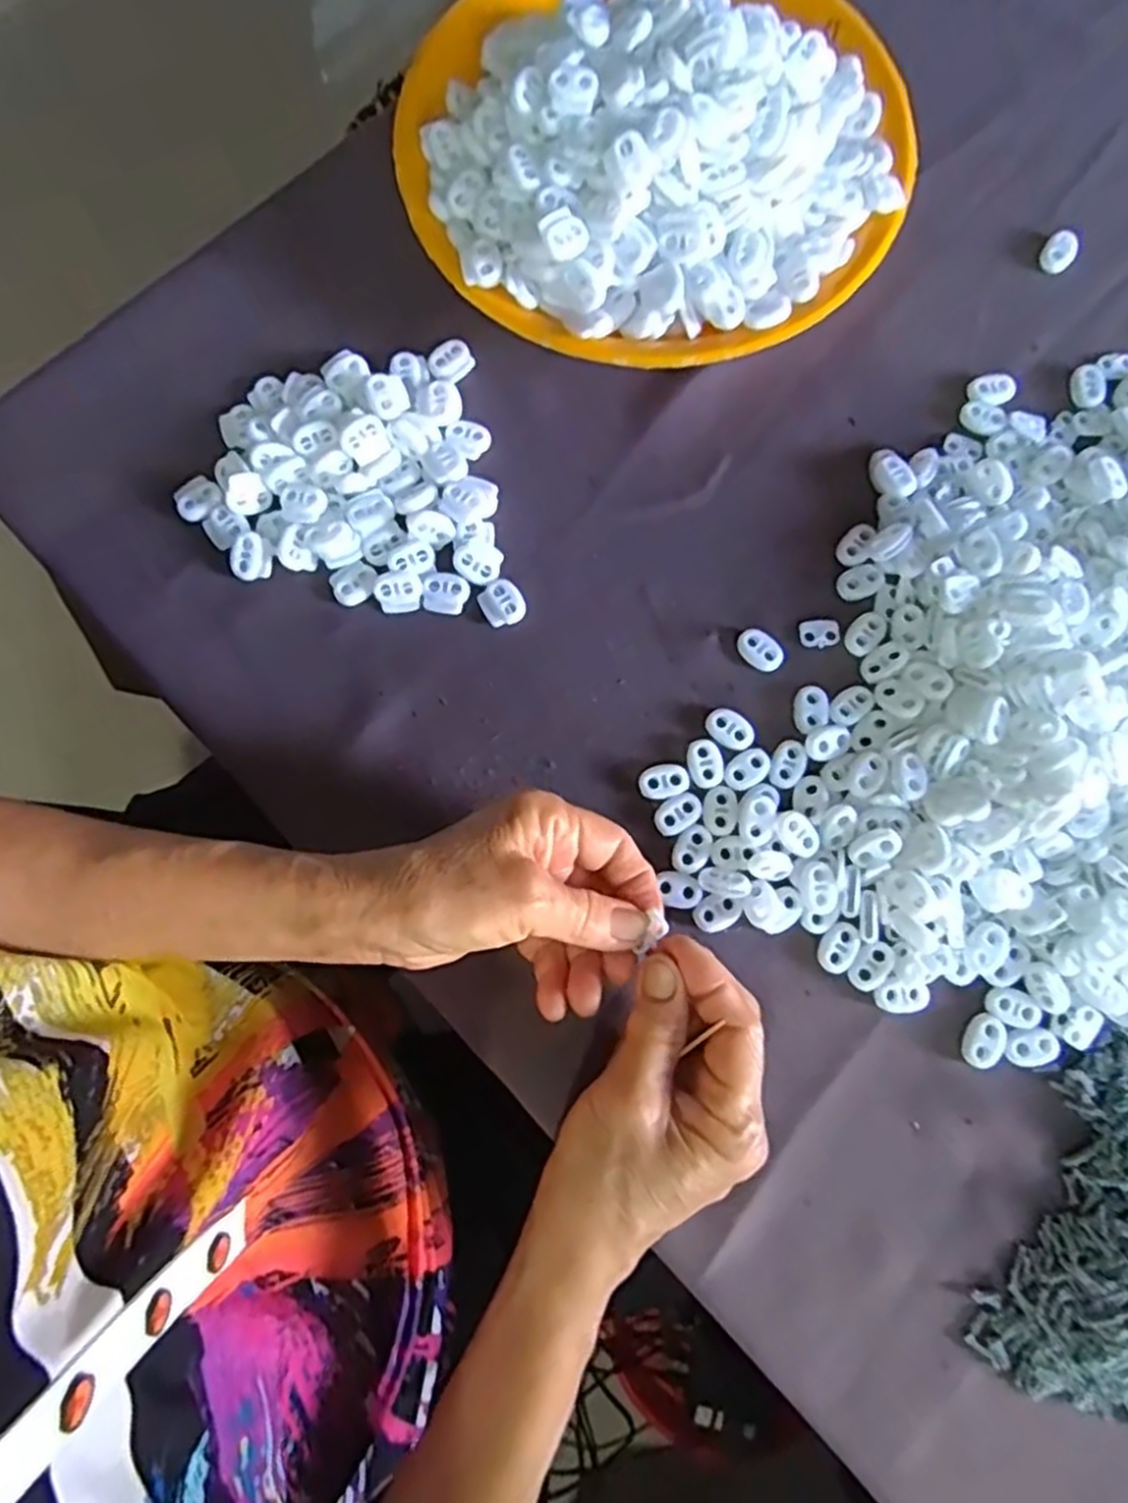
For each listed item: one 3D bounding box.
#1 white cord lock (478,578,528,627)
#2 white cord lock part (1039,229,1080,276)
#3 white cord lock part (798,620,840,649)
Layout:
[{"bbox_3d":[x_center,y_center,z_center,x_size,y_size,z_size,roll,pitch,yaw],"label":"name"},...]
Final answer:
[{"bbox_3d":[-0.029,-0.070,0.368,0.020,0.005,0.022,-27,80,-5],"label":"white cord lock"},{"bbox_3d":[0.254,-0.256,0.401,0.017,0.010,0.021,38,81,6],"label":"white cord lock part"},{"bbox_3d":[0.121,-0.056,0.368,0.019,0.004,0.013,-6,79,-2],"label":"white cord lock part"}]

